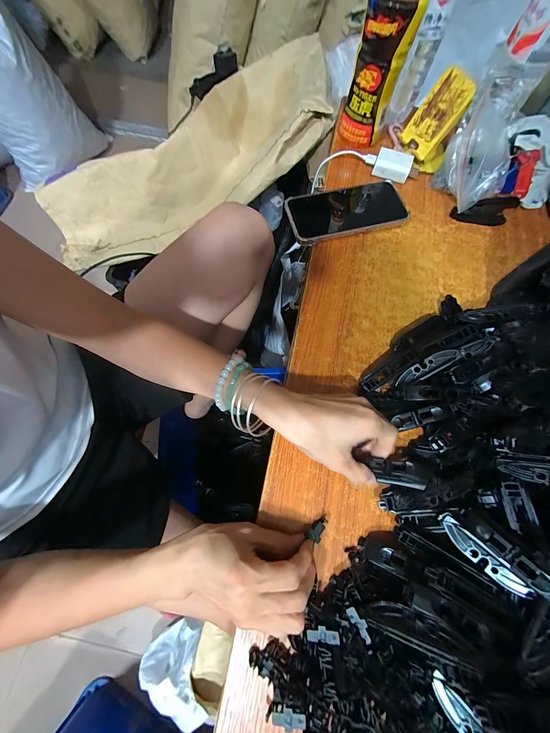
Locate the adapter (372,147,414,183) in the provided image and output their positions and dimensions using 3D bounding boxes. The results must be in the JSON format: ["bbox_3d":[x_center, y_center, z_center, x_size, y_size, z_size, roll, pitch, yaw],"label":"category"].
[{"bbox_3d":[0.183,-0.313,0.412,0.053,0.023,0.044,21,71,5],"label":"adapter"}]

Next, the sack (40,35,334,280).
[{"bbox_3d":[-0.190,-0.482,0.630,0.648,0.150,0.255,-19,71,12],"label":"sack"}]

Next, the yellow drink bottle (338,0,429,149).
[{"bbox_3d":[0.145,-0.421,0.363,0.064,0.205,0.069,19,71,5],"label":"yellow drink bottle"}]

